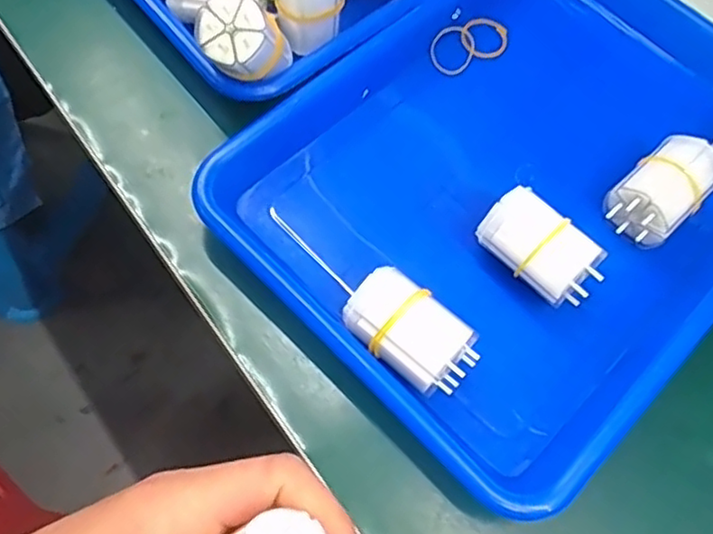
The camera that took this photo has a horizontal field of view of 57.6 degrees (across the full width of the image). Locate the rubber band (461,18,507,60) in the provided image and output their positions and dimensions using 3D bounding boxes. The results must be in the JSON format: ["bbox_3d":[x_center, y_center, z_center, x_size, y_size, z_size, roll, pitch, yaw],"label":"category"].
[{"bbox_3d":[0.085,-0.152,0.431,0.032,0.004,0.033,4,70,-12],"label":"rubber band"}]

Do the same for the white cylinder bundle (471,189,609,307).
[{"bbox_3d":[0.097,-0.006,0.348,0.065,0.040,0.038,40,69,12],"label":"white cylinder bundle"}]

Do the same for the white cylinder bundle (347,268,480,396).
[{"bbox_3d":[0.026,0.036,0.323,0.065,0.046,0.039,39,68,11],"label":"white cylinder bundle"}]

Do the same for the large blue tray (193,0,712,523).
[{"bbox_3d":[0.115,-0.066,0.382,0.348,0.052,0.245,-41,74,-19],"label":"large blue tray"}]

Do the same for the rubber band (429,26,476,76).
[{"bbox_3d":[0.063,-0.141,0.422,0.028,0.004,0.036,38,73,-4],"label":"rubber band"}]

